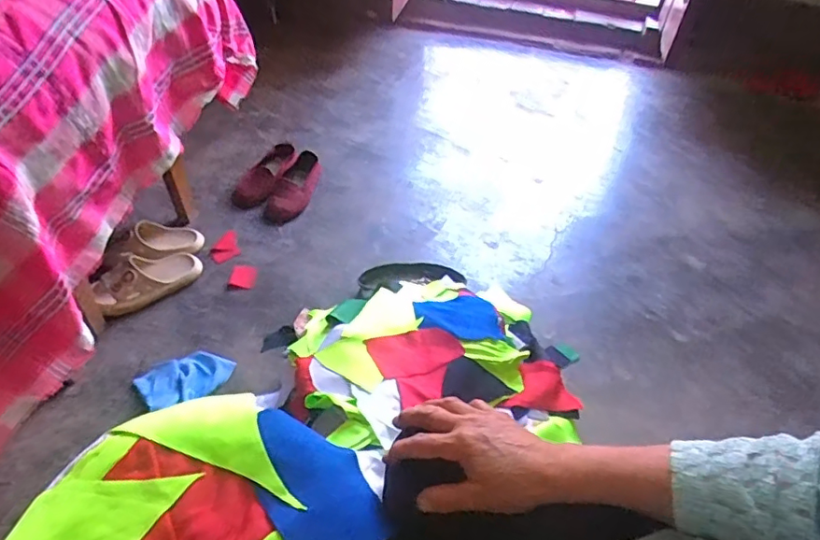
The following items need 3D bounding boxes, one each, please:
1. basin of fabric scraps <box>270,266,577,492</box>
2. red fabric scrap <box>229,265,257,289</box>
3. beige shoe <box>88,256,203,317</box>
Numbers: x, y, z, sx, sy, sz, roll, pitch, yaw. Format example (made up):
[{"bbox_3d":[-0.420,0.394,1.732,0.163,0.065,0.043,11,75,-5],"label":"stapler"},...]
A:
[{"bbox_3d":[0.031,0.123,1.001,0.491,0.151,0.465,4,44,-4],"label":"basin of fabric scraps"},{"bbox_3d":[-0.345,0.012,1.171,0.052,0.004,0.060,4,44,-3],"label":"red fabric scrap"},{"bbox_3d":[-0.510,0.012,1.099,0.206,0.072,0.083,-32,56,-34],"label":"beige shoe"}]

